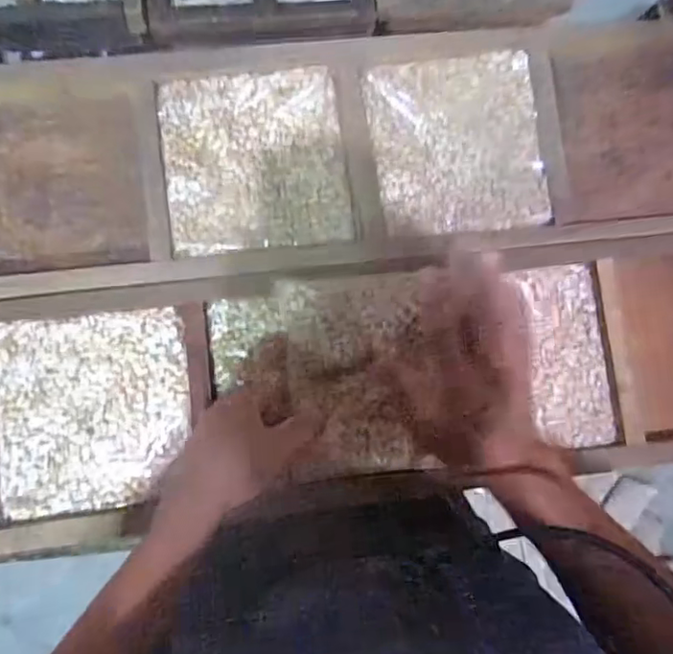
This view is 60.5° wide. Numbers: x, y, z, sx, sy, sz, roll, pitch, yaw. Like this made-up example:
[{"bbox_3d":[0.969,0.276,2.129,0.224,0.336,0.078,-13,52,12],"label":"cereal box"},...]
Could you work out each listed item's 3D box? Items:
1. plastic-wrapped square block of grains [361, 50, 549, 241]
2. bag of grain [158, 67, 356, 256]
[{"bbox_3d":[0.119,-0.179,0.576,0.167,0.026,0.174,-9,85,-5],"label":"plastic-wrapped square block of grains"},{"bbox_3d":[-0.080,-0.160,0.565,0.169,0.028,0.175,-6,85,-5],"label":"bag of grain"}]

